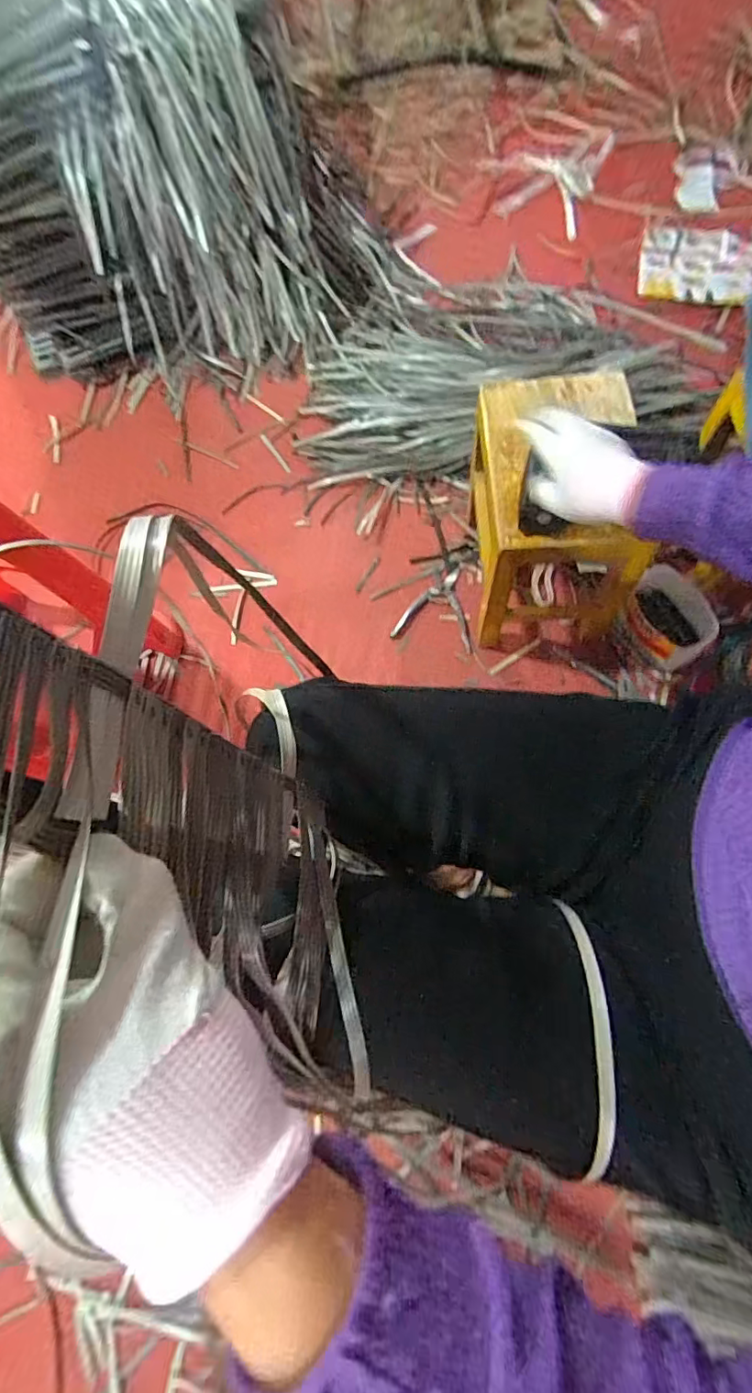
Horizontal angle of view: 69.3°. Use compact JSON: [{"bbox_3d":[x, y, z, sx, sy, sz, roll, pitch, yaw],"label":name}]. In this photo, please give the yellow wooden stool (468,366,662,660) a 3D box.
[{"bbox_3d":[0.251,-0.252,0.811,0.205,0.291,0.284,-1,69,1],"label":"yellow wooden stool"}]

